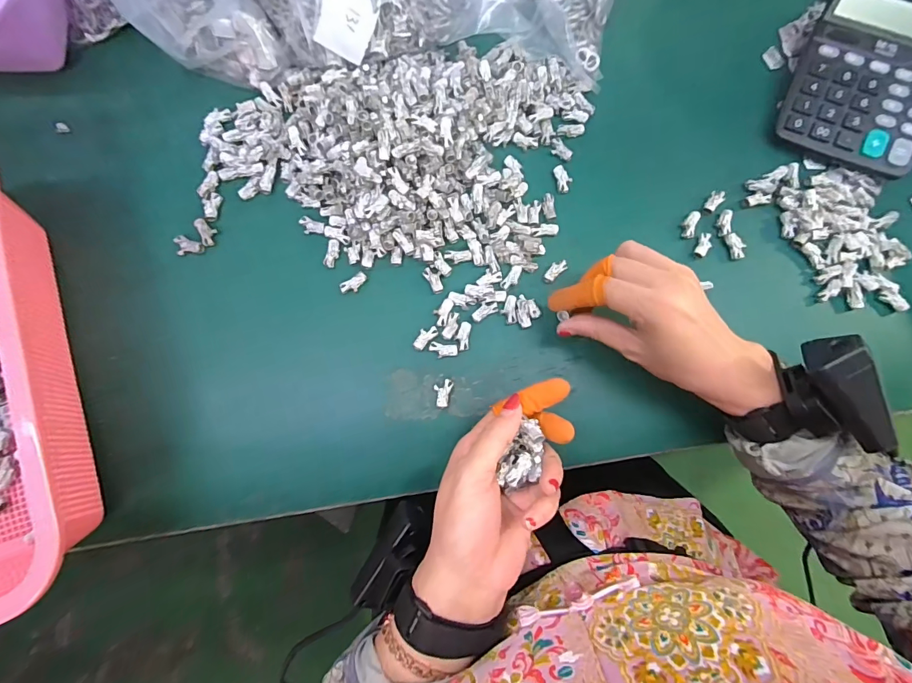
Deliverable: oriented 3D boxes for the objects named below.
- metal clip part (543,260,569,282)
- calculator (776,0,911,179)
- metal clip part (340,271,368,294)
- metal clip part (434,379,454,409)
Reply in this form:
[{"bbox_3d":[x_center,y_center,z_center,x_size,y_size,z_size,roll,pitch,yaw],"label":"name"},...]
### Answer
[{"bbox_3d":[0.082,-0.059,0.350,0.022,0.005,0.011,-43,85,-7],"label":"metal clip part"},{"bbox_3d":[0.360,-0.228,0.366,0.117,0.048,0.148,23,81,1],"label":"calculator"},{"bbox_3d":[-0.082,-0.047,0.341,0.023,0.007,0.010,-37,84,-7],"label":"metal clip part"},{"bbox_3d":[-0.011,0.040,0.329,0.013,0.006,0.022,12,81,0],"label":"metal clip part"}]

